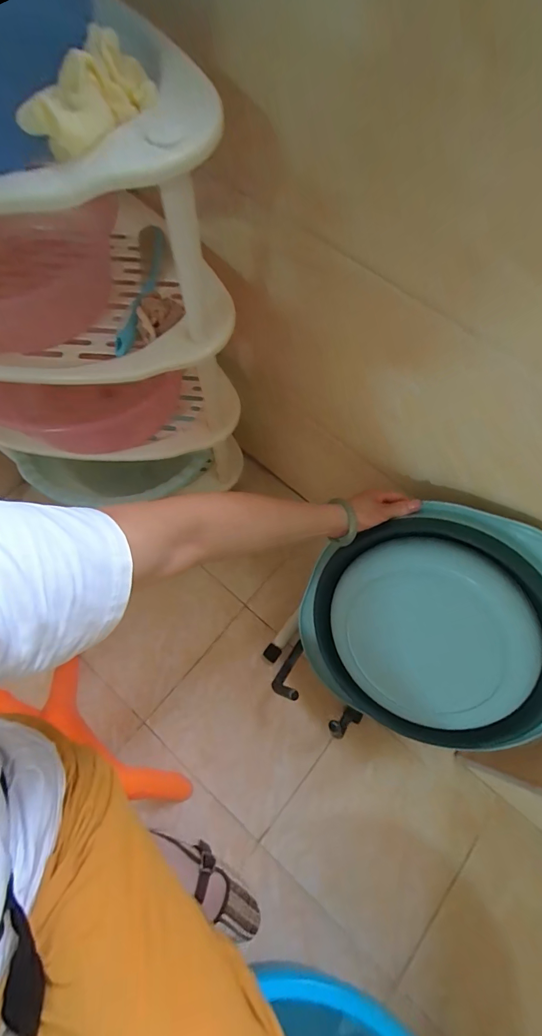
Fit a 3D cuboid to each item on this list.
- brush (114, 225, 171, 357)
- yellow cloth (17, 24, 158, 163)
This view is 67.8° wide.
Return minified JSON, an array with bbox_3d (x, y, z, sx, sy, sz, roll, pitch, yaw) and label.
[{"bbox_3d":[-0.167,-0.295,0.524,0.044,0.034,0.199,7,69,1],"label":"brush"},{"bbox_3d":[-0.130,-0.309,0.292,0.048,0.053,0.103,41,73,13],"label":"yellow cloth"}]

